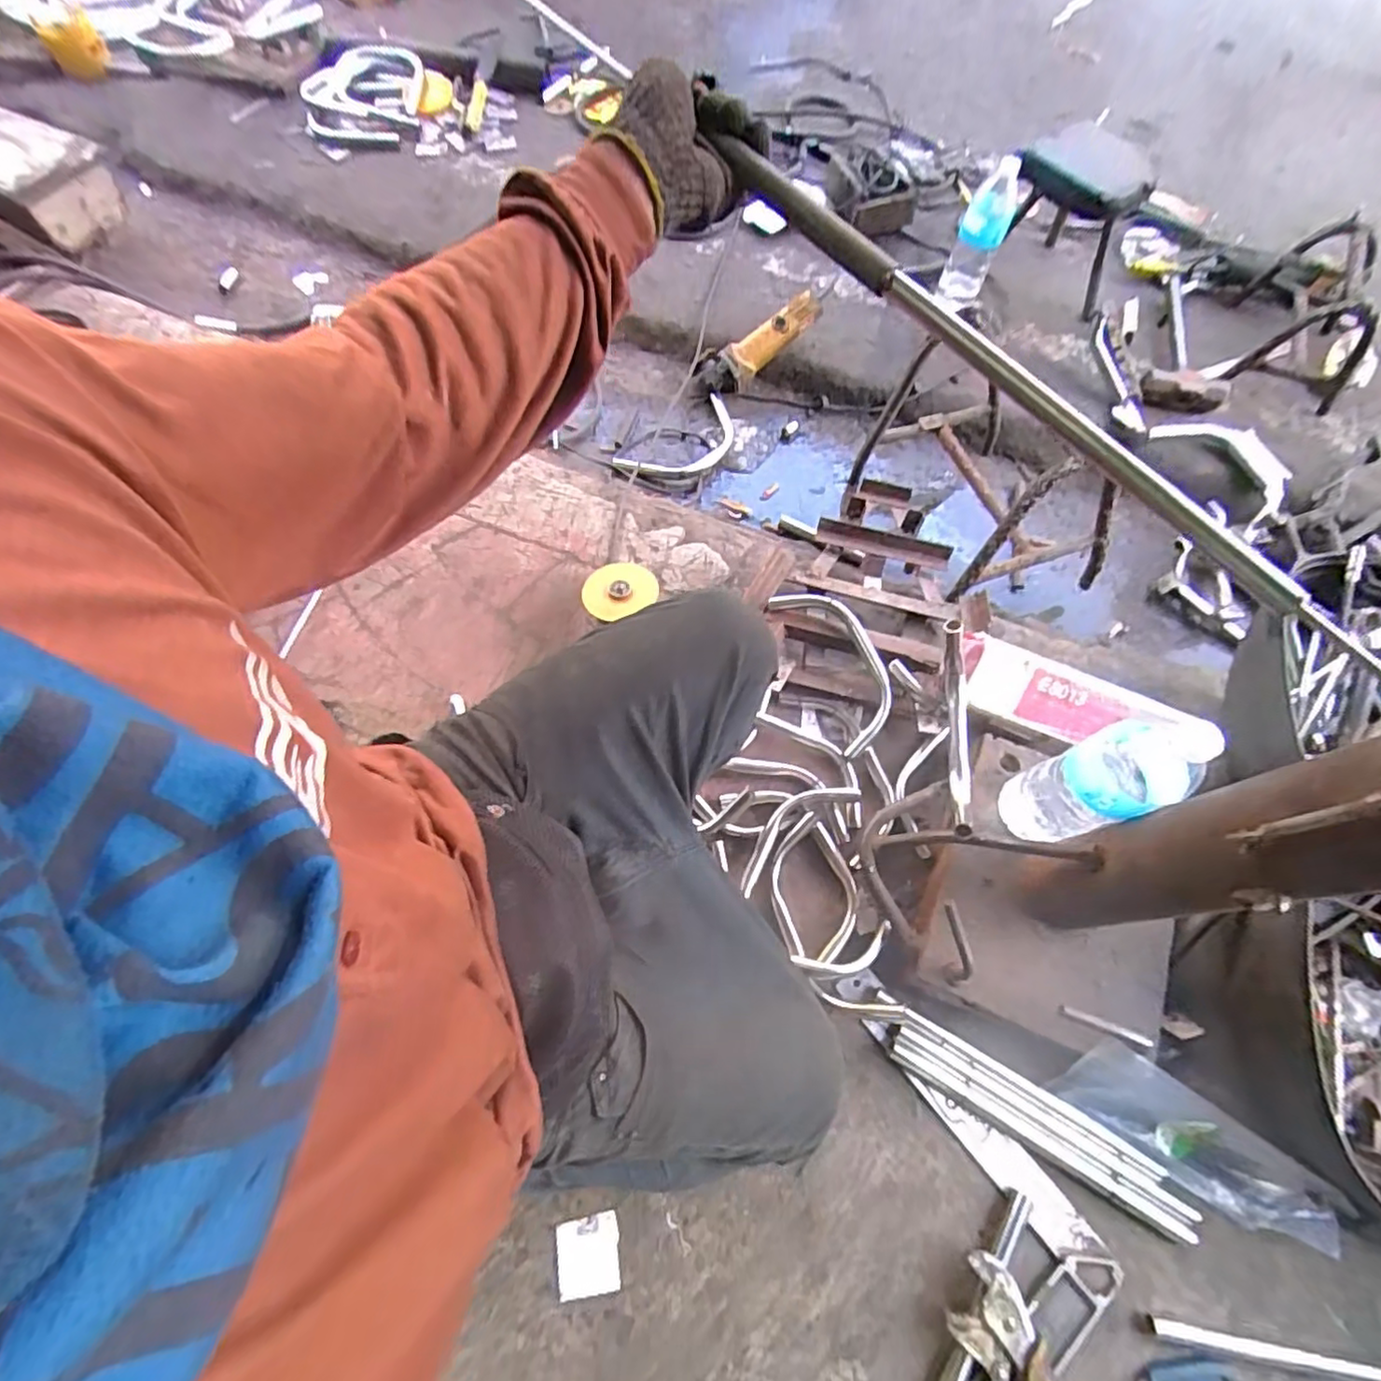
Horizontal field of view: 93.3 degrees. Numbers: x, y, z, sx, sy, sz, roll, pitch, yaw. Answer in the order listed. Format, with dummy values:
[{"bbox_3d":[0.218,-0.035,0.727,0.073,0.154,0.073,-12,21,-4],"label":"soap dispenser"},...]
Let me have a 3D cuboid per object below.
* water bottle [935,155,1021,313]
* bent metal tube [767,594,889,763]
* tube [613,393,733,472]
[{"bbox_3d":[0.550,-0.868,1.222,0.082,0.222,0.094,25,67,9],"label":"water bottle"},{"bbox_3d":[0.188,-0.037,0.820,0.093,0.034,0.223,-26,77,4],"label":"bent metal tube"},{"bbox_3d":[-0.012,-0.459,1.208,0.257,0.040,0.126,-35,70,-19],"label":"tube"}]

